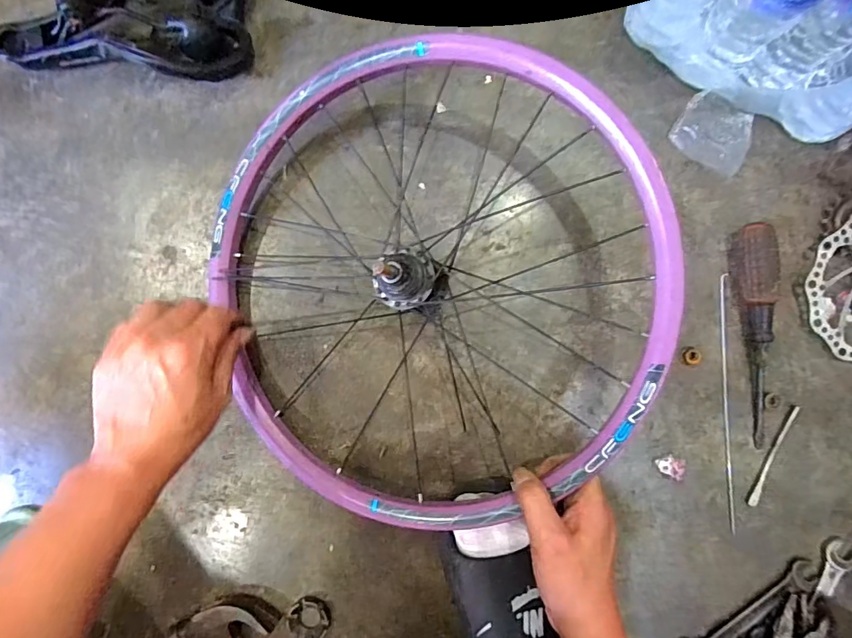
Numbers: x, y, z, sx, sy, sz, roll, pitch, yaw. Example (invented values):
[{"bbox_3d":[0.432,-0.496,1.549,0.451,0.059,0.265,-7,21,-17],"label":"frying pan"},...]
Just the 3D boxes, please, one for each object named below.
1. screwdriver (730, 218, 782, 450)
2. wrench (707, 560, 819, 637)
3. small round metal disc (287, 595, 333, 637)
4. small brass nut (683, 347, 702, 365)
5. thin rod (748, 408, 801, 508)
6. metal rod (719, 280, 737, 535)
[{"bbox_3d":[0.320,0.016,0.437,0.028,0.036,0.208,-6,89,3],"label":"screwdriver"},{"bbox_3d":[0.310,0.288,0.444,0.158,0.004,0.025,-36,68,0],"label":"wrench"},{"bbox_3d":[-0.117,0.302,0.465,0.042,0.008,0.044,0,89,3],"label":"small round metal disc"},{"bbox_3d":[0.262,0.036,0.455,0.018,0.006,0.017,0,89,3],"label":"small brass nut"},{"bbox_3d":[0.339,0.134,0.451,0.009,0.006,0.106,23,91,3],"label":"thin rod"},{"bbox_3d":[0.296,0.082,0.456,0.011,0.005,0.249,-1,89,3],"label":"metal rod"}]

